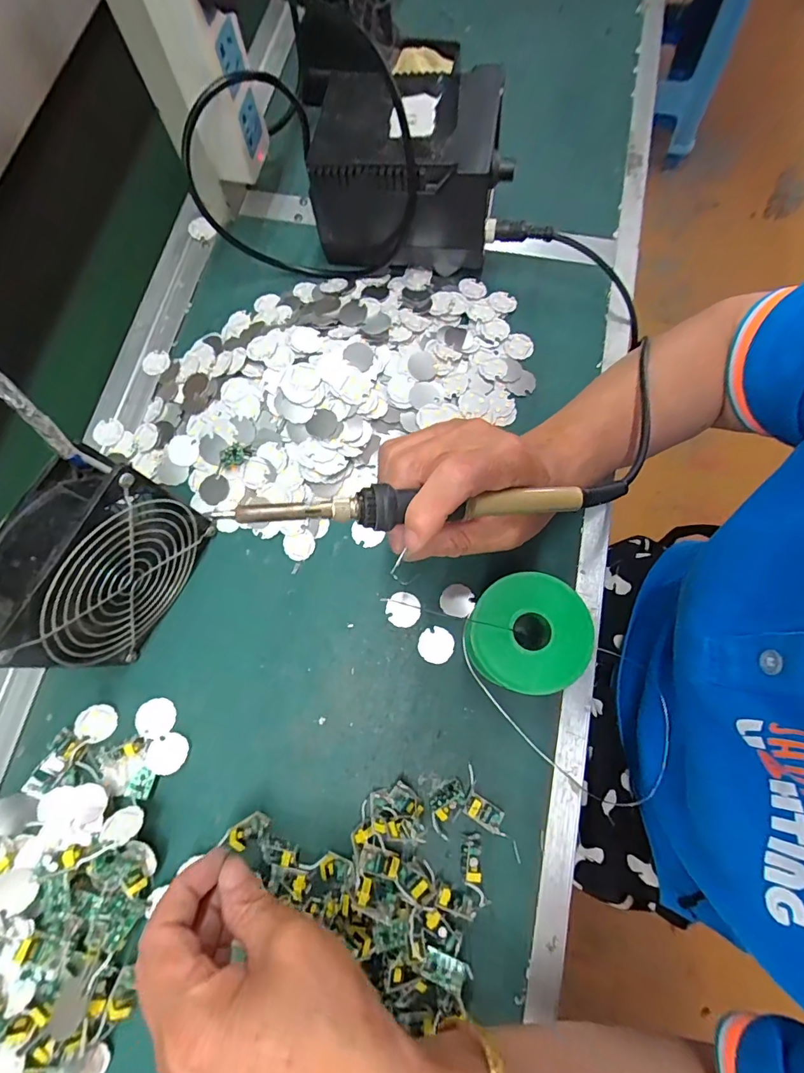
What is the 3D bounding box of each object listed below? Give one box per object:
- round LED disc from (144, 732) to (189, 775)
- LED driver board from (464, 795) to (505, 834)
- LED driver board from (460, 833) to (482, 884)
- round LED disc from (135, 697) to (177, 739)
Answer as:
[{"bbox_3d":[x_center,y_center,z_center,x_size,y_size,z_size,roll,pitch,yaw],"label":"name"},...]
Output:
[{"bbox_3d":[-0.160,0.147,0.314,0.027,0.004,0.025,0,55,0],"label":"round LED disc"},{"bbox_3d":[0.053,0.180,0.299,0.026,0.011,0.014,31,78,9],"label":"LED driver board"},{"bbox_3d":[0.044,0.203,0.292,0.013,0.011,0.023,3,75,3],"label":"LED driver board"},{"bbox_3d":[-0.173,0.127,0.324,0.024,0.007,0.026,0,75,2],"label":"round LED disc"}]

